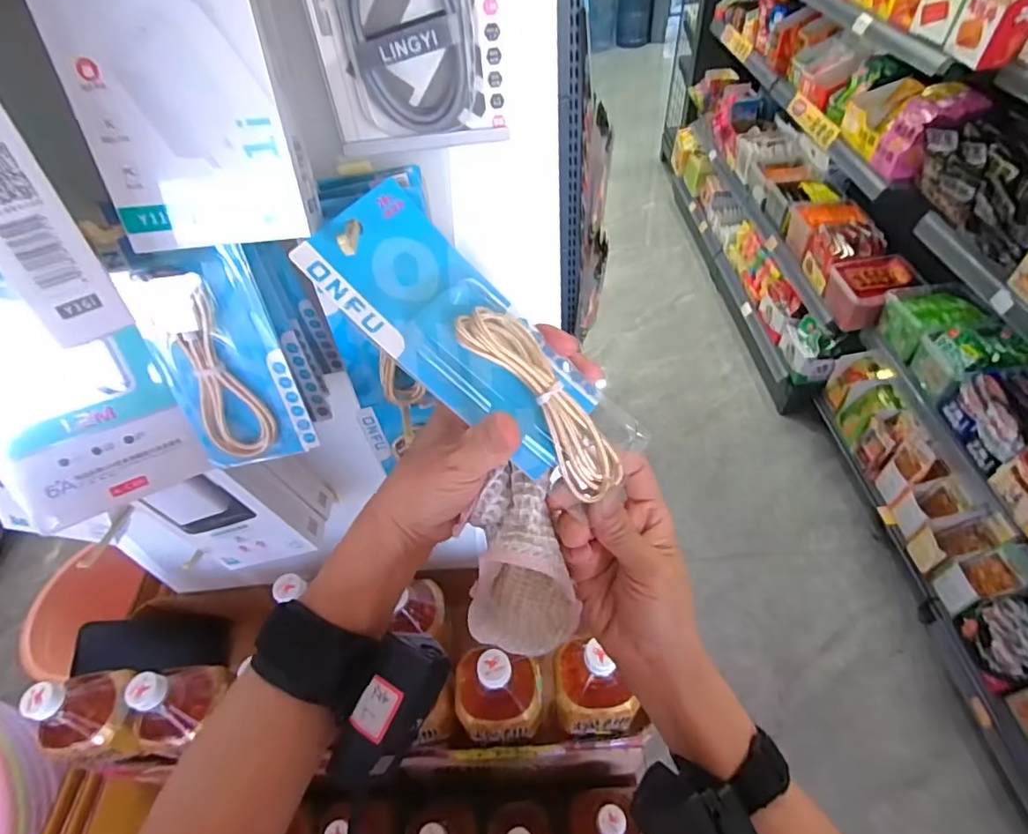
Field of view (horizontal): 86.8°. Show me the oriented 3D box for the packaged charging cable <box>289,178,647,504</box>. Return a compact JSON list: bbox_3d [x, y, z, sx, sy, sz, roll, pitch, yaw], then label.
[{"bbox_3d":[-0.016,-0.036,0.272,0.184,0.021,0.066,42,61,0],"label":"packaged charging cable"}]

